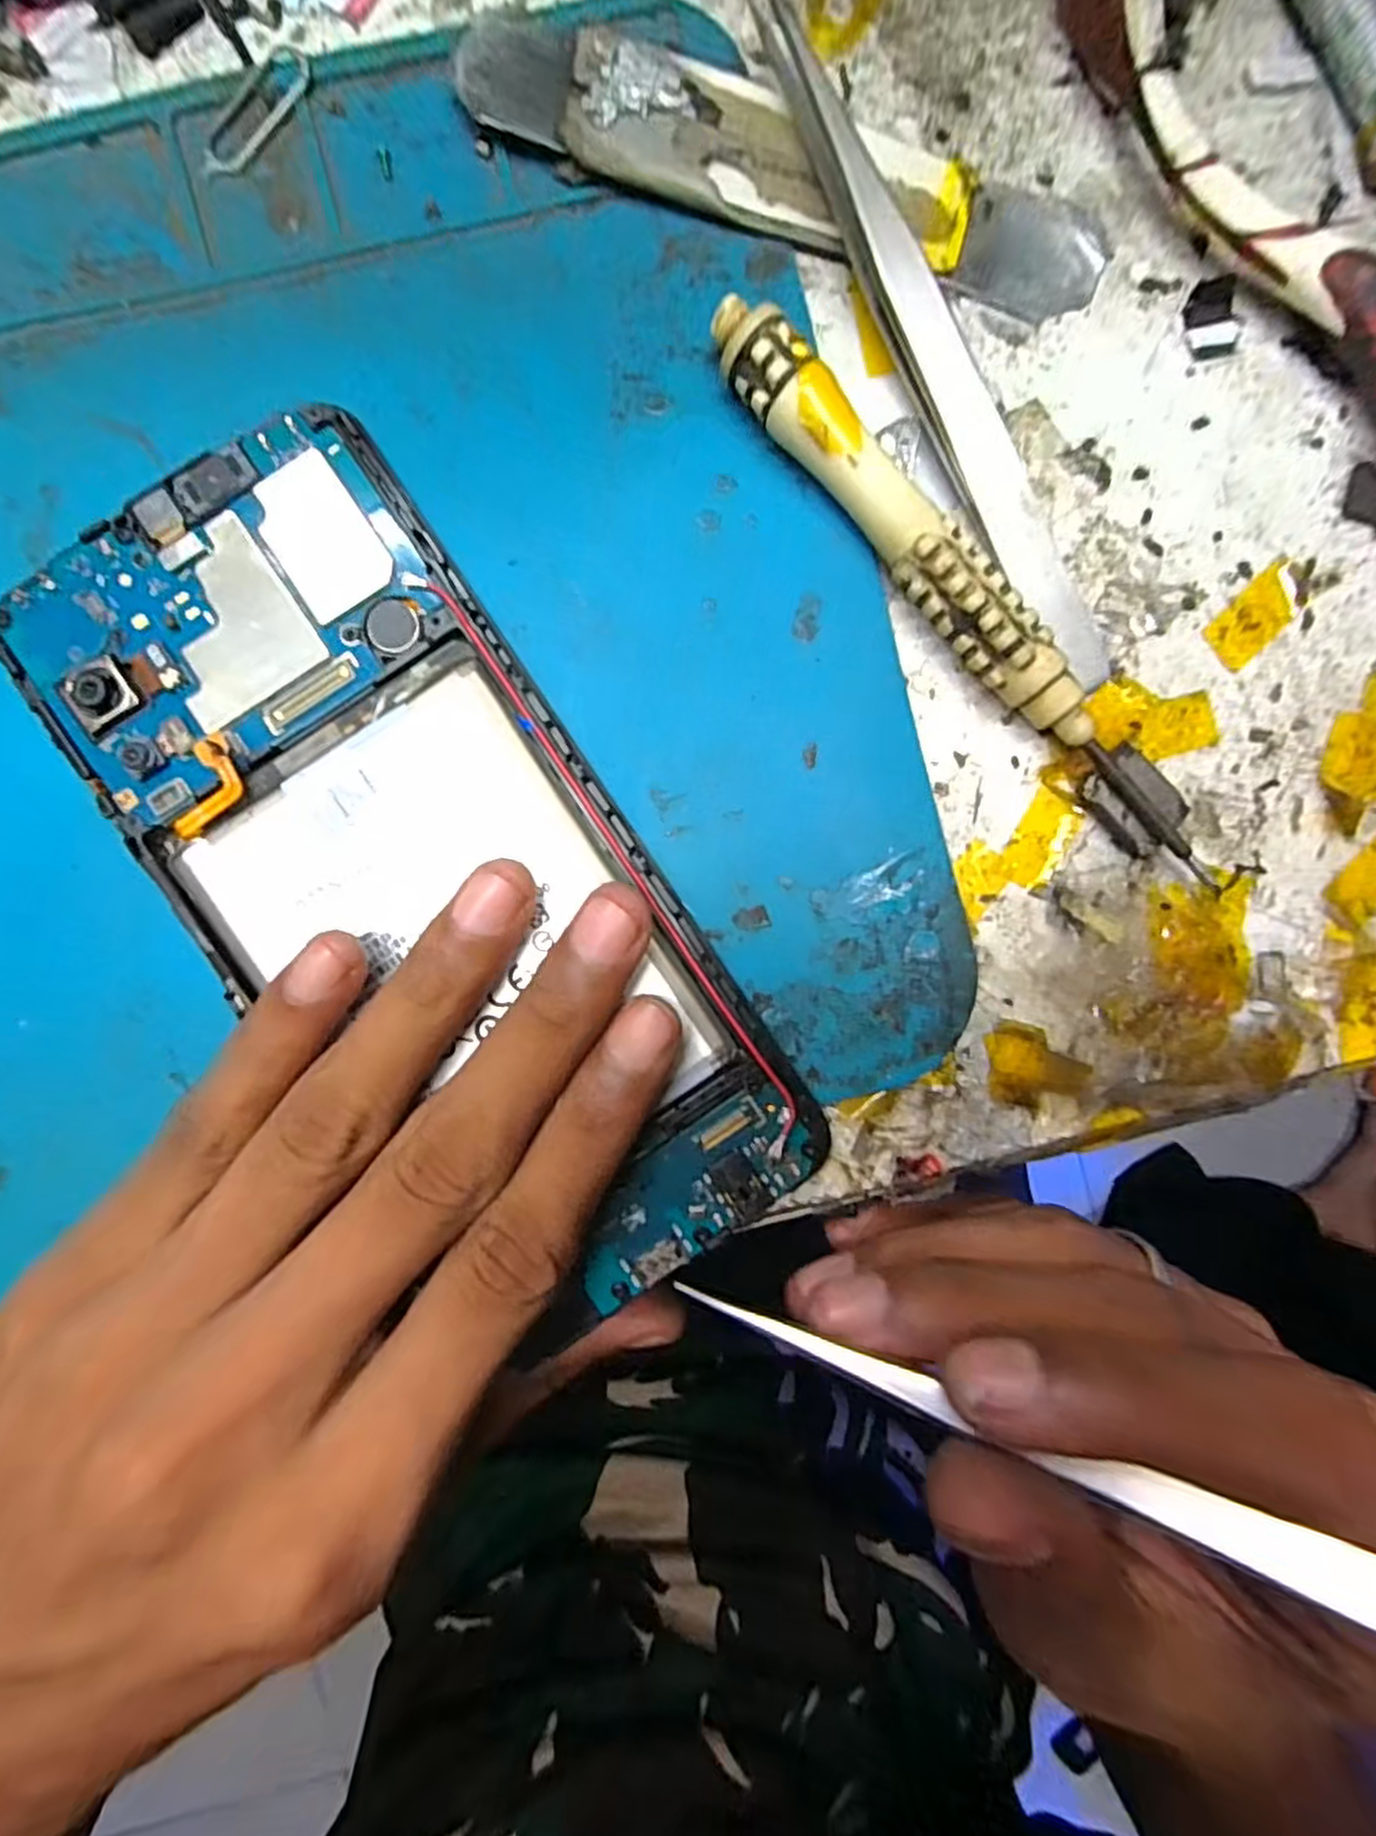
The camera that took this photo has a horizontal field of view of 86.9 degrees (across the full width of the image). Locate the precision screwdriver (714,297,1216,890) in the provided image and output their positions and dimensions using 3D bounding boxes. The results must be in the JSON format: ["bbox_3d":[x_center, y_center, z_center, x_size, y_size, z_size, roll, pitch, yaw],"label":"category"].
[{"bbox_3d":[0.047,-0.053,0.125,0.012,0.014,0.118,-42,91,-1],"label":"precision screwdriver"}]

